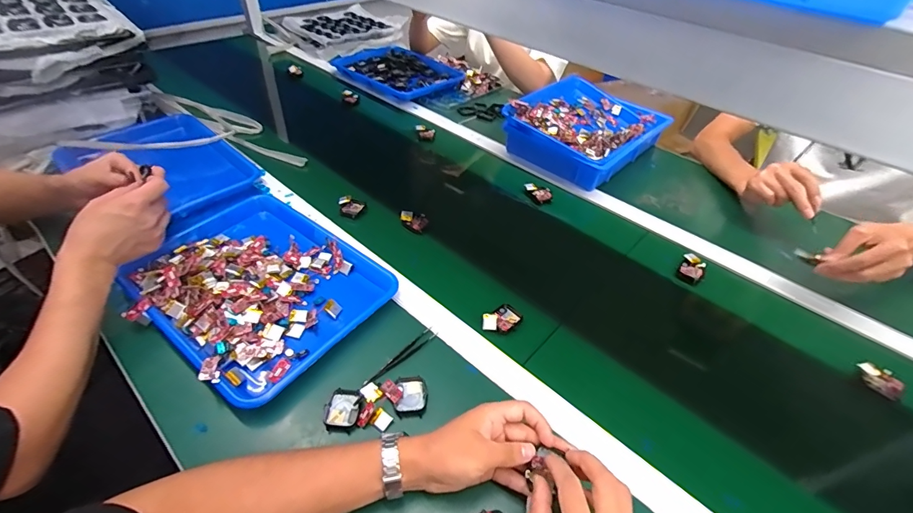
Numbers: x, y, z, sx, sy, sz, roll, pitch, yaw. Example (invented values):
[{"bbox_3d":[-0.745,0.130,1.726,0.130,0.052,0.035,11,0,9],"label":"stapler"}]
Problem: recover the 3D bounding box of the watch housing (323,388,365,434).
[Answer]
[{"bbox_3d":[-0.129,0.176,0.465,0.040,0.014,0.046,13,45,10],"label":"watch housing"}]

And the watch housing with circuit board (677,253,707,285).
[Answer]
[{"bbox_3d":[0.385,0.020,0.669,0.036,0.017,0.054,28,49,23],"label":"watch housing with circuit board"}]

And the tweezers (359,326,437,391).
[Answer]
[{"bbox_3d":[-0.070,0.129,0.519,0.017,0.007,0.116,33,51,27],"label":"tweezers"}]

